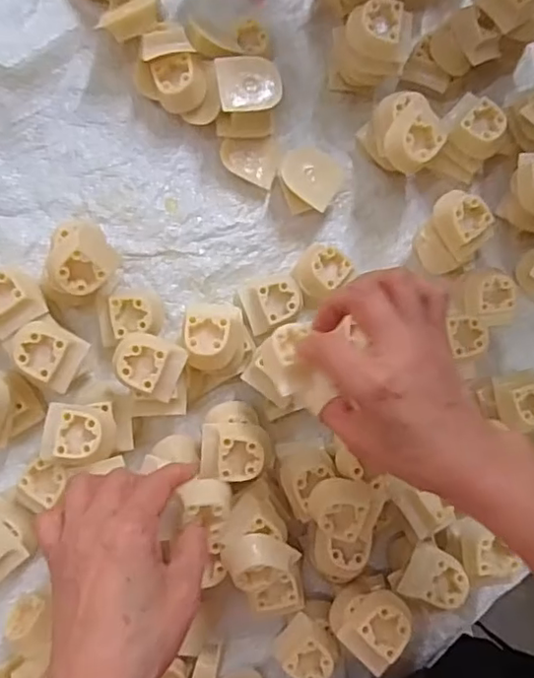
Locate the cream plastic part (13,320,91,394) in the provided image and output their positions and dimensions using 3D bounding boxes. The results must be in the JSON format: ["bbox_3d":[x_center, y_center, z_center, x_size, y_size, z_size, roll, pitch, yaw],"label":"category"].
[{"bbox_3d":[-0.146,0.008,0.394,0.045,0.023,0.036,34,83,-5],"label":"cream plastic part"}]

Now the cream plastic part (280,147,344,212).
[{"bbox_3d":[0.032,-0.125,0.463,0.046,0.032,0.042,1,86,-7],"label":"cream plastic part"}]

